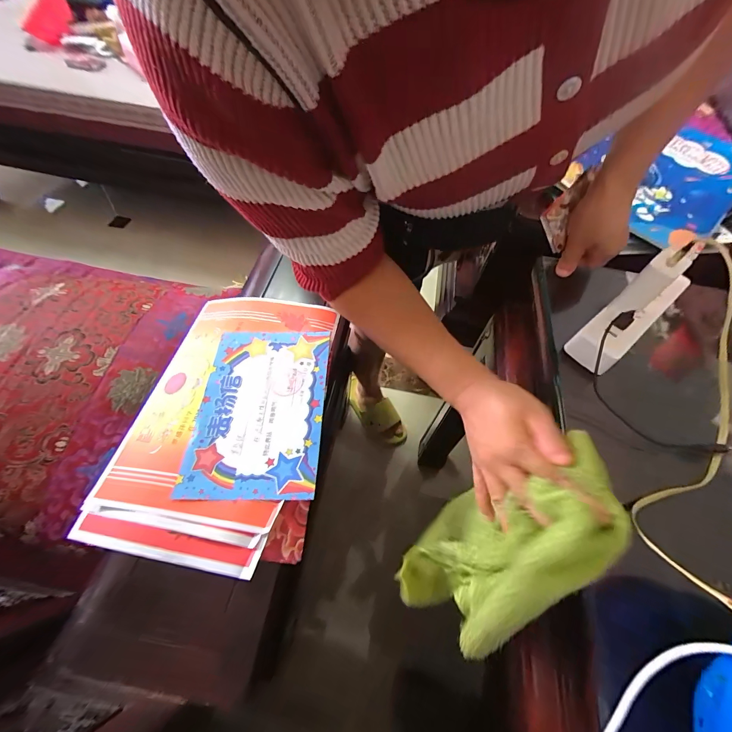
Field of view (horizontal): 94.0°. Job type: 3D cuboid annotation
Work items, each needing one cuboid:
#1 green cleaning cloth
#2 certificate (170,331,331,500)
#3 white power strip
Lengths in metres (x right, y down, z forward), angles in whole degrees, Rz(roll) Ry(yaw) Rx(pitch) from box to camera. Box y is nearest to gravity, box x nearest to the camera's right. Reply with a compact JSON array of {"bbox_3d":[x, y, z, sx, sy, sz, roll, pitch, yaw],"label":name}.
[{"bbox_3d":[0.113,0.144,0.290,0.177,0.138,0.087,-30,62,-15],"label":"green cleaning cloth"},{"bbox_3d":[-0.121,0.043,0.392,0.142,0.010,0.206,-1,58,2],"label":"certificate"},{"bbox_3d":[0.262,-0.056,0.337,0.043,0.020,0.135,44,112,25],"label":"white power strip"}]

